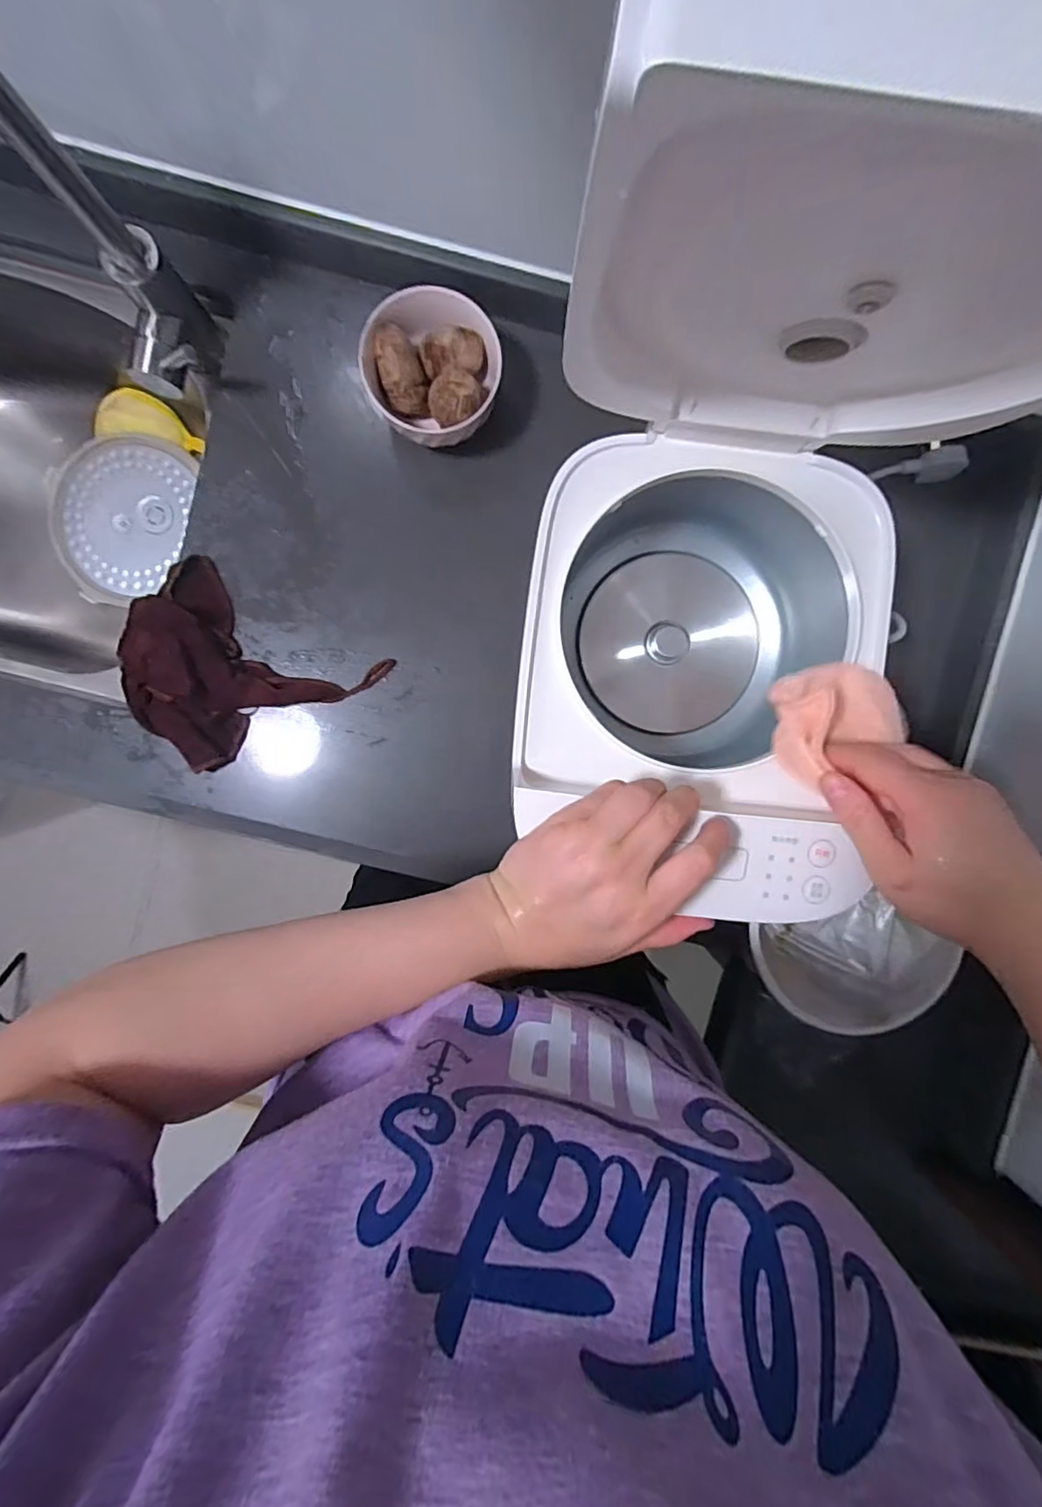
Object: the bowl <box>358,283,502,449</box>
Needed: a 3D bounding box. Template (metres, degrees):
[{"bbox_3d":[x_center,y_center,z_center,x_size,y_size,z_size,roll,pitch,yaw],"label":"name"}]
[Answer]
[{"bbox_3d":[-0.074,-0.315,0.498,0.107,0.075,0.103,0,93,-1],"label":"bowl"}]

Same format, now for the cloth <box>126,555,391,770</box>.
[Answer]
[{"bbox_3d":[-0.256,-0.076,0.519,0.191,0.031,0.175,43,91,-3],"label":"cloth"}]

